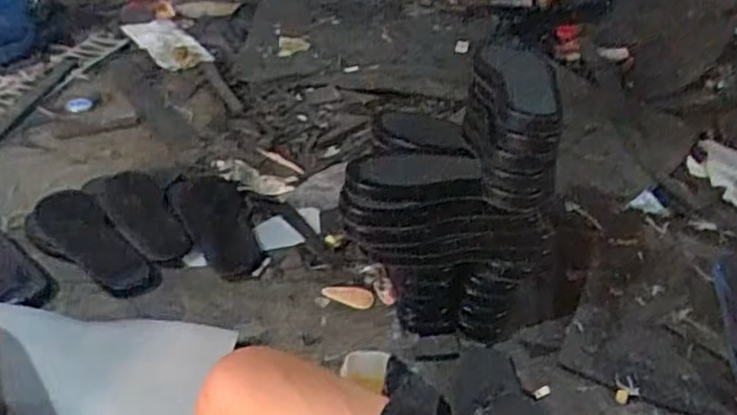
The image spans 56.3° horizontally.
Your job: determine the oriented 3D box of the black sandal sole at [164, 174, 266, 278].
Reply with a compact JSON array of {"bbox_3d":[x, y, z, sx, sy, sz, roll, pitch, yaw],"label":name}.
[{"bbox_3d":[-0.245,0.022,1.101,0.117,0.022,0.258,-9,37,-21],"label":"black sandal sole"}]

